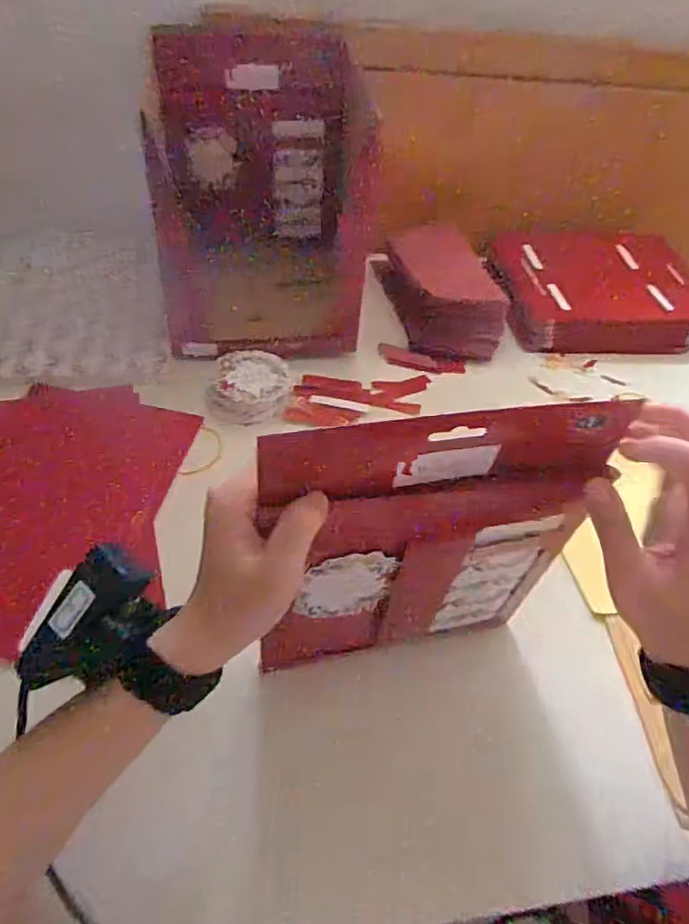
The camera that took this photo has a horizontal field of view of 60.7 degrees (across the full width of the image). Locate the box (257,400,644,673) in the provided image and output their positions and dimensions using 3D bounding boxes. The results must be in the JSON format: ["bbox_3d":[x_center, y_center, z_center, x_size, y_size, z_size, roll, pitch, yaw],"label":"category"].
[{"bbox_3d":[0.045,0.055,0.356,0.186,0.207,0.031,-7,49,-14],"label":"box"}]

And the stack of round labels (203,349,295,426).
[{"bbox_3d":[-0.092,-0.074,0.594,0.074,0.036,0.089,9,47,1],"label":"stack of round labels"}]

